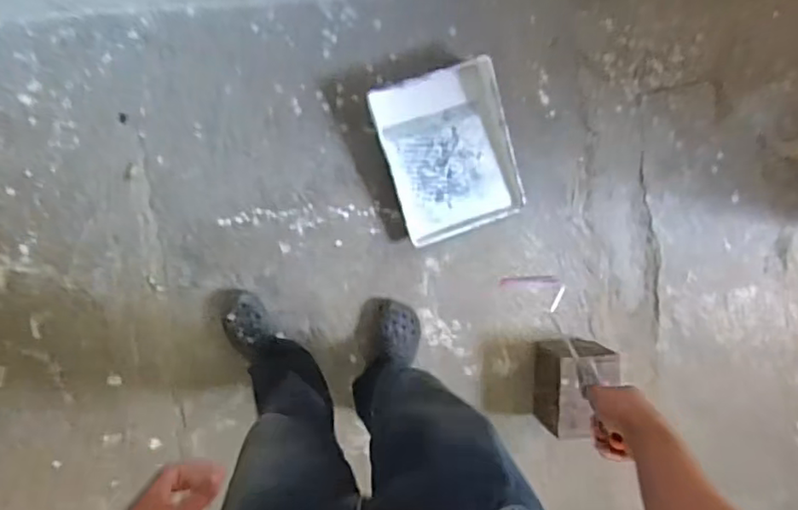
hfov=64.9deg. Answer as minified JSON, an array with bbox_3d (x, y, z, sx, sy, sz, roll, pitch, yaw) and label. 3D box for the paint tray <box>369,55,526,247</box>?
[{"bbox_3d":[0.112,-0.221,1.384,0.278,0.072,0.344,-19,99,1],"label":"paint tray"}]

